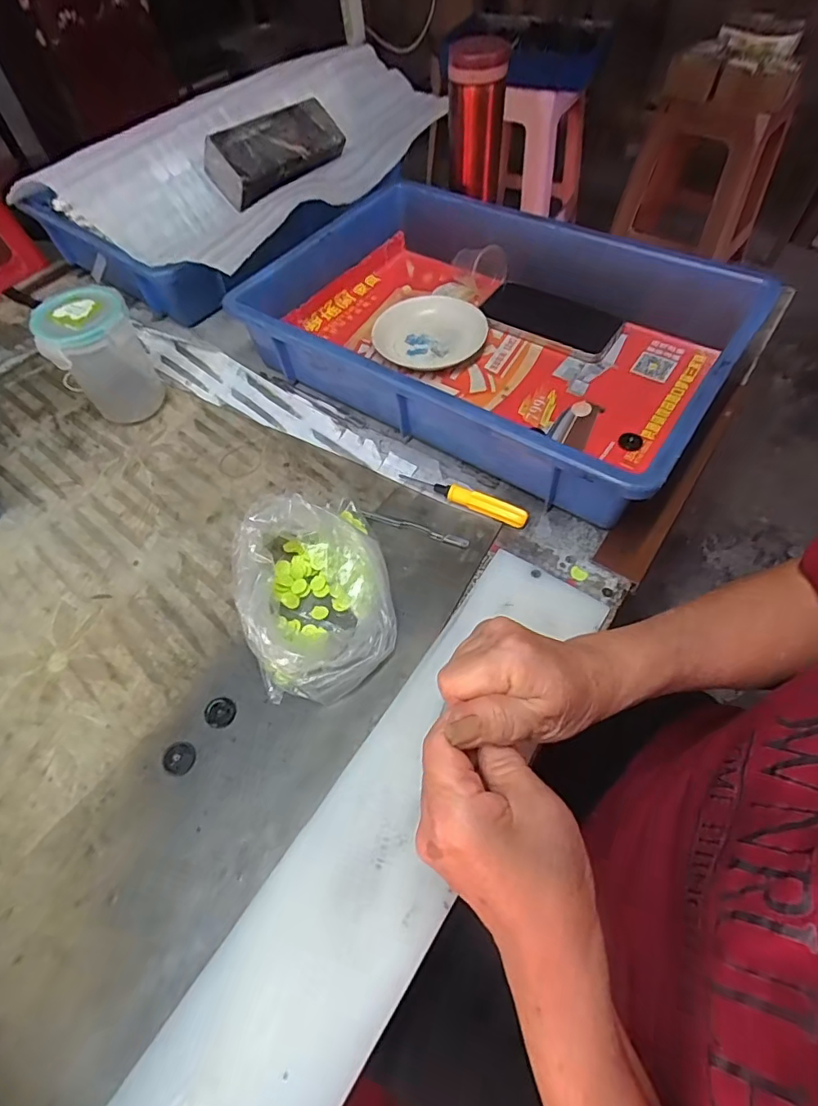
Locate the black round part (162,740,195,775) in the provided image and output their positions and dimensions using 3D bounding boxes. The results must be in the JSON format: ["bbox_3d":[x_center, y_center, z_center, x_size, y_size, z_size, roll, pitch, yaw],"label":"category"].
[{"bbox_3d":[-0.154,0.137,0.350,0.022,0.005,0.020,-1,58,2],"label":"black round part"}]

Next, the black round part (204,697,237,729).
[{"bbox_3d":[-0.131,0.110,0.361,0.020,0.004,0.022,-1,58,2],"label":"black round part"}]

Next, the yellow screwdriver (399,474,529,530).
[{"bbox_3d":[0.046,-0.050,0.450,0.118,0.016,0.015,24,62,17],"label":"yellow screwdriver"}]

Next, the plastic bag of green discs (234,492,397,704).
[{"bbox_3d":[-0.067,0.024,0.380,0.103,0.058,0.153,-13,58,-5],"label":"plastic bag of green discs"}]

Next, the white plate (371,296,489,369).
[{"bbox_3d":[0.024,-0.239,0.570,0.117,0.019,0.117,-1,58,2],"label":"white plate"}]

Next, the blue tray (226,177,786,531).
[{"bbox_3d":[0.075,-0.228,0.520,0.441,0.090,0.299,31,64,20],"label":"blue tray"}]

